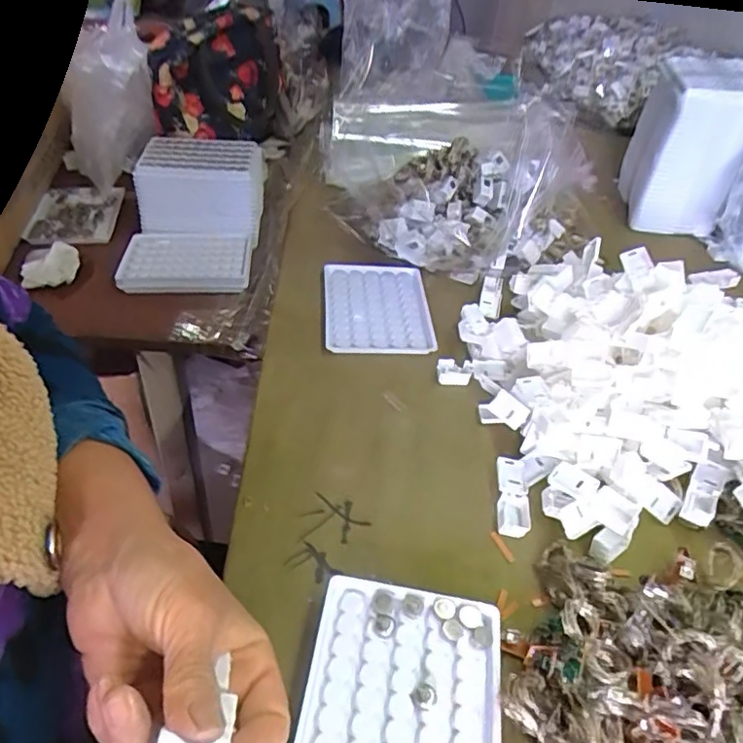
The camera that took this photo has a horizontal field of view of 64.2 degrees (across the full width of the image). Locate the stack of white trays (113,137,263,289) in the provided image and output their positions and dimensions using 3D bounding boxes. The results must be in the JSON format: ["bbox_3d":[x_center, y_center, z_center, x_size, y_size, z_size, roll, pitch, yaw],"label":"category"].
[{"bbox_3d":[-0.195,-0.176,0.651,0.134,0.083,0.192,4,42,-2],"label":"stack of white trays"}]

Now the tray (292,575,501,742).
[{"bbox_3d":[0.013,0.169,0.283,0.094,0.017,0.128,9,42,4],"label":"tray"}]

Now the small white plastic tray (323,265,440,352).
[{"bbox_3d":[0.005,-0.058,0.535,0.093,0.010,0.120,2,42,-4],"label":"small white plastic tray"}]

